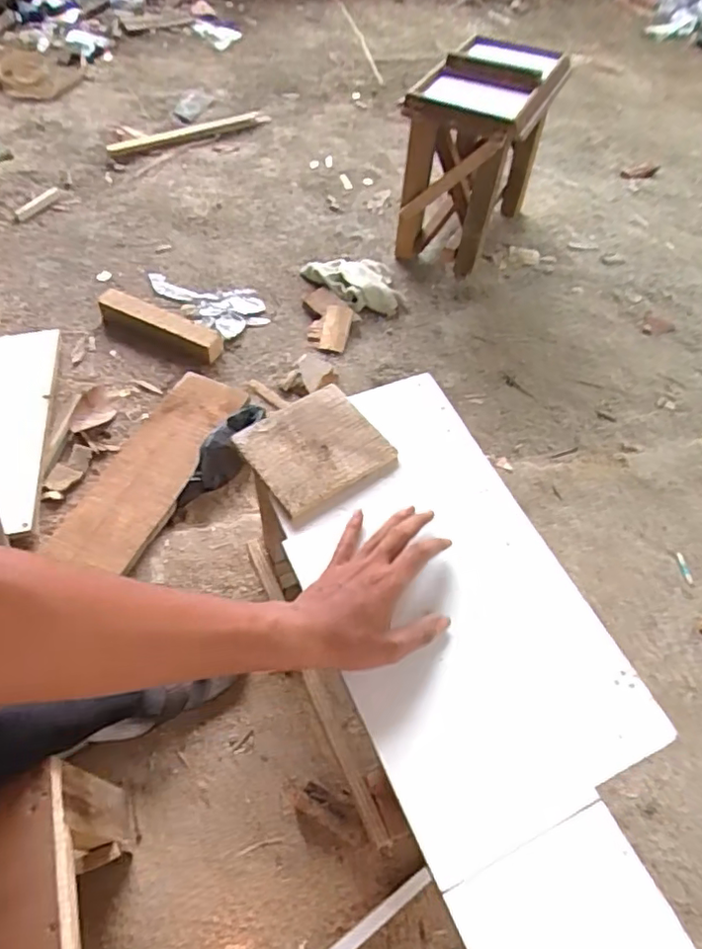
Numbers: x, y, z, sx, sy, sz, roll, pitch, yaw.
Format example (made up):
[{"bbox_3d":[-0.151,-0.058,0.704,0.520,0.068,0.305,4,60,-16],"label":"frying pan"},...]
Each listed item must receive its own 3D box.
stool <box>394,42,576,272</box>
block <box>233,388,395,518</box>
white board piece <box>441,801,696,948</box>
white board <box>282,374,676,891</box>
[{"bbox_3d":[0.234,-0.617,1.167,0.212,0.329,0.326,26,57,12],"label":"stool"},{"bbox_3d":[-0.038,-0.028,0.601,0.125,0.013,0.119,-30,63,-23],"label":"block"},{"bbox_3d":[0.146,0.302,0.382,0.132,0.010,0.114,-18,59,-17],"label":"white board piece"},{"bbox_3d":[0.076,0.086,0.536,0.225,0.022,0.418,-18,59,-17],"label":"white board"}]

